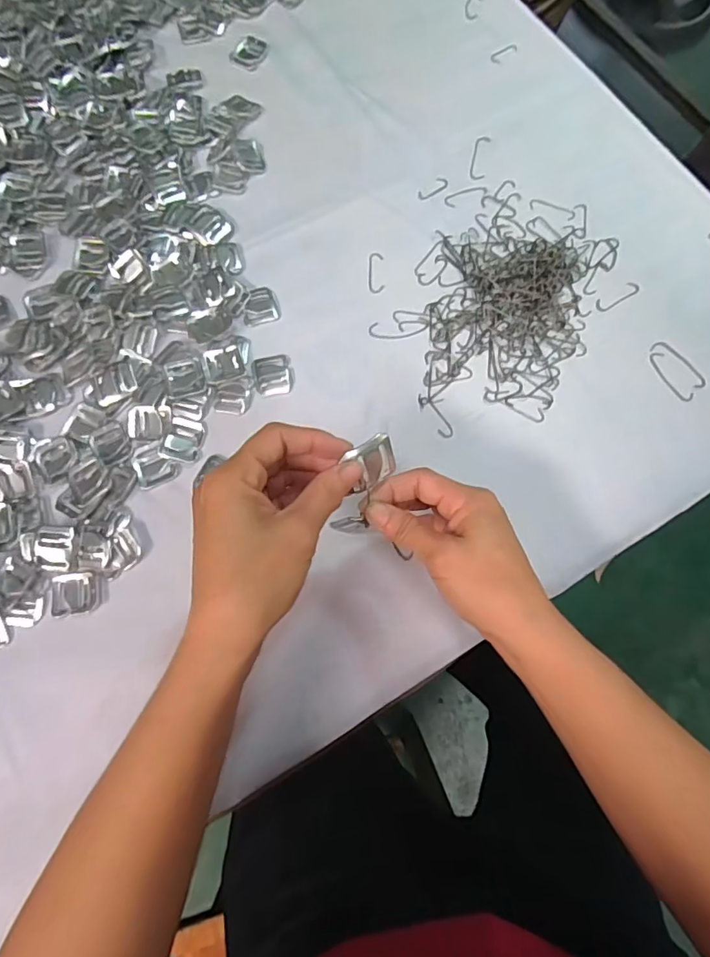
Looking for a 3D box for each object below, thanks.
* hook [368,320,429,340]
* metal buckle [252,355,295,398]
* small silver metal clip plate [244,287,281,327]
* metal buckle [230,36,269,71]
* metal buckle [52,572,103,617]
[{"bbox_3d":[0.037,-0.126,0.425,0.049,0.004,0.017,-4,72,-1],"label":"hook"},{"bbox_3d":[-0.067,-0.085,0.414,0.031,0.004,0.036,-12,73,-4],"label":"metal buckle"},{"bbox_3d":[-0.080,-0.147,0.433,0.030,0.005,0.035,-9,73,-3],"label":"small silver metal clip plate"},{"bbox_3d":[-0.109,-0.436,0.517,0.031,0.006,0.038,24,74,7],"label":"metal buckle"},{"bbox_3d":[-0.198,0.081,0.359,0.035,0.004,0.028,-5,72,-2],"label":"metal buckle"}]

